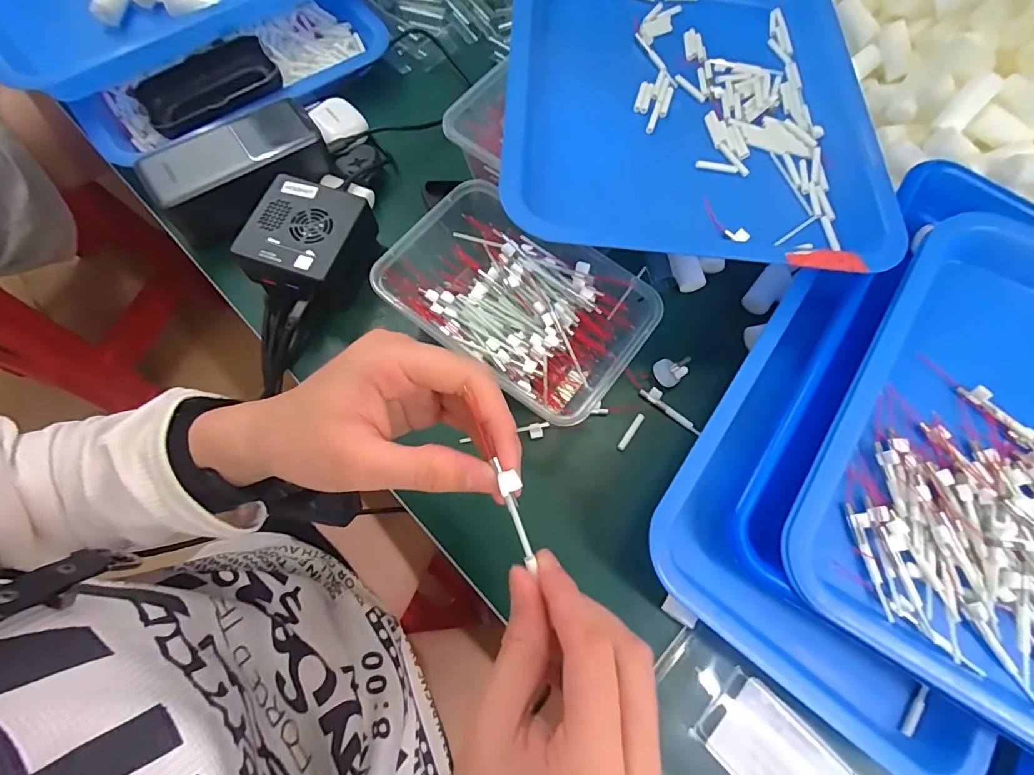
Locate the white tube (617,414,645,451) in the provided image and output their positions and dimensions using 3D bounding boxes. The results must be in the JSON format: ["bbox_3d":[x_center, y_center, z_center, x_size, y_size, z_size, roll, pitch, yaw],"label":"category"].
[{"bbox_3d":[0.082,0.032,0.343,0.006,0.004,0.031,34,74,10],"label":"white tube"}]

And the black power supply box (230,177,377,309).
[{"bbox_3d":[-0.151,-0.106,0.352,0.077,0.042,0.080,20,70,5],"label":"black power supply box"}]

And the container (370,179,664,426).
[{"bbox_3d":[0.005,-0.063,0.334,0.170,0.050,0.122,36,73,11],"label":"container"}]

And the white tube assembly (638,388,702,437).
[{"bbox_3d":[0.113,0.016,0.348,0.051,0.004,0.012,38,74,11],"label":"white tube assembly"}]

